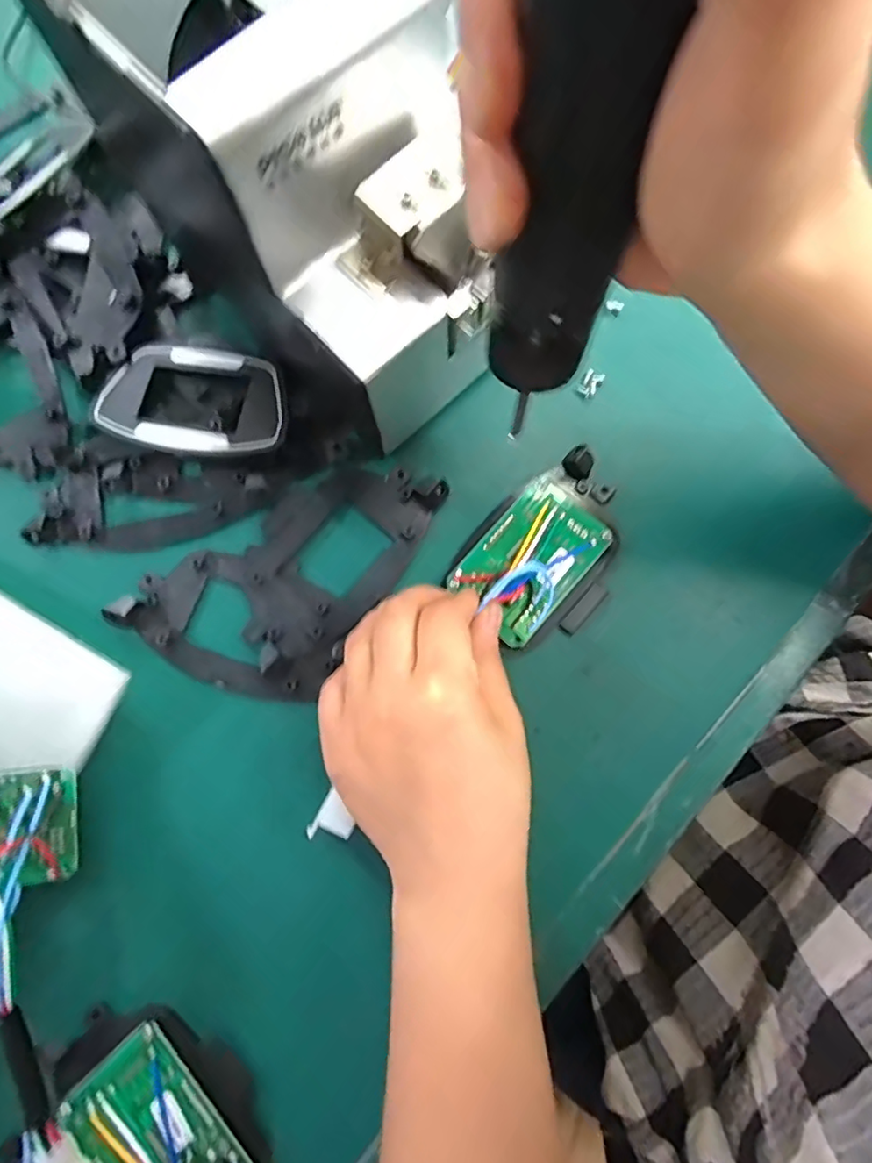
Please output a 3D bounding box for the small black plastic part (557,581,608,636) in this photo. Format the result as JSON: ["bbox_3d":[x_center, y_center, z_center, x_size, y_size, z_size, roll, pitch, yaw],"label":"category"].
[{"bbox_3d":[0.073,0.013,0.283,0.009,0.004,0.029,40,83,9],"label":"small black plastic part"}]

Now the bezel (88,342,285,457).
[{"bbox_3d":[-0.127,-0.096,0.303,0.101,0.012,0.063,14,80,4],"label":"bezel"}]

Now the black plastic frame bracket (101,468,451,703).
[{"bbox_3d":[-0.074,-0.011,0.288,0.098,0.011,0.146,36,82,8],"label":"black plastic frame bracket"}]

